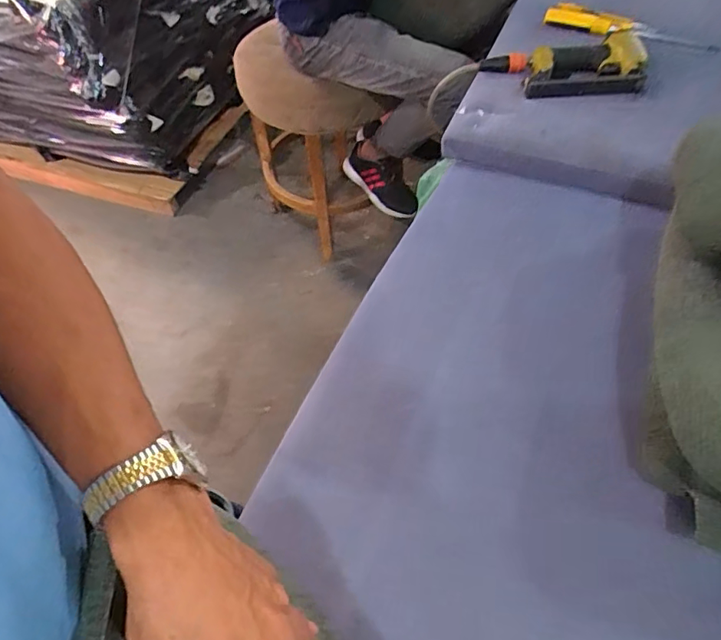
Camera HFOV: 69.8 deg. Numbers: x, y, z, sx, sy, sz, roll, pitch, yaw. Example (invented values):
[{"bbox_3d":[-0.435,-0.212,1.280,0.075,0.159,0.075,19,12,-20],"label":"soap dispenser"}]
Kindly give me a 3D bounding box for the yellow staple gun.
[{"bbox_3d":[0.324,-0.389,0.799,0.229,0.046,0.126,-10,53,-5],"label":"yellow staple gun"}]

